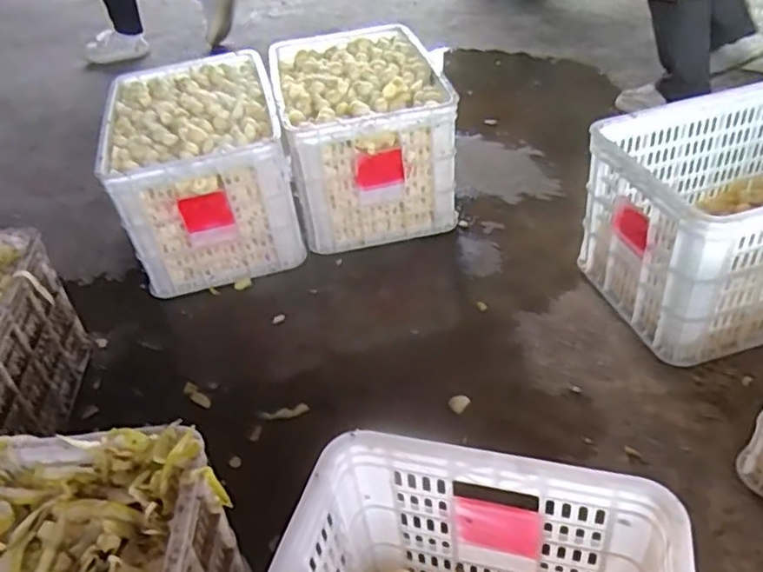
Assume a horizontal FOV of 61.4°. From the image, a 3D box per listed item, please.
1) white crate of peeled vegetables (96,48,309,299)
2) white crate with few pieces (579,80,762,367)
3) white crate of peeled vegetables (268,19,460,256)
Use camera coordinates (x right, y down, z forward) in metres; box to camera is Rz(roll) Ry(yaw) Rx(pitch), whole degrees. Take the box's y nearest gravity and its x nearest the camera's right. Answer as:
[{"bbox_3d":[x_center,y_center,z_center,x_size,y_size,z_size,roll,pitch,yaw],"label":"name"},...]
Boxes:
[{"bbox_3d":[-0.403,-0.275,1.482,0.350,0.305,0.512,-14,41,-7],"label":"white crate of peeled vegetables"},{"bbox_3d":[0.669,-0.140,1.164,0.531,0.294,0.374,-16,41,-10],"label":"white crate with few pieces"},{"bbox_3d":[-0.050,-0.367,1.545,0.339,0.310,0.517,-12,41,-5],"label":"white crate of peeled vegetables"}]

